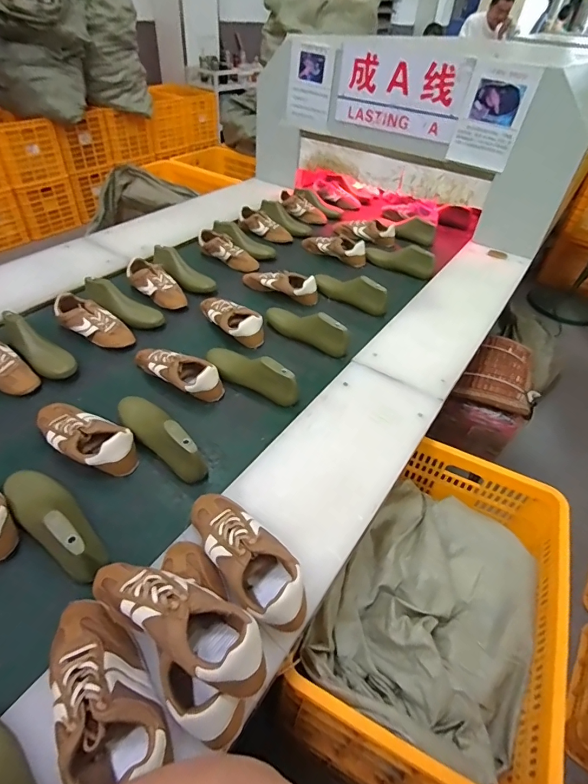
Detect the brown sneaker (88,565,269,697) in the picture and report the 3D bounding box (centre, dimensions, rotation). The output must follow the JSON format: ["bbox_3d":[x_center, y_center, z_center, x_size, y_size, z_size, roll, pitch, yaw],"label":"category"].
[{"bbox_3d":[-0.148,0.272,0.516,0.258,0.091,0.082,26,48,19],"label":"brown sneaker"}]

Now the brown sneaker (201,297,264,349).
[{"bbox_3d":[-0.181,-0.211,1.188,0.095,0.069,0.240,-29,54,-30],"label":"brown sneaker"}]

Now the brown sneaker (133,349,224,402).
[{"bbox_3d":[-0.286,-0.058,1.016,0.258,0.076,0.095,28,48,21],"label":"brown sneaker"}]

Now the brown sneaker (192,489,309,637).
[{"bbox_3d":[-0.077,0.244,0.637,0.092,0.070,0.250,-26,52,-28],"label":"brown sneaker"}]

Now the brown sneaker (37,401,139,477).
[{"bbox_3d":[-0.435,0.084,0.844,0.260,0.065,0.101,24,47,18],"label":"brown sneaker"}]

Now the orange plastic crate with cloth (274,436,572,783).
[{"bbox_3d":[0.298,0.464,0.901,0.388,0.334,0.612,24,47,18],"label":"orange plastic crate with cloth"}]

